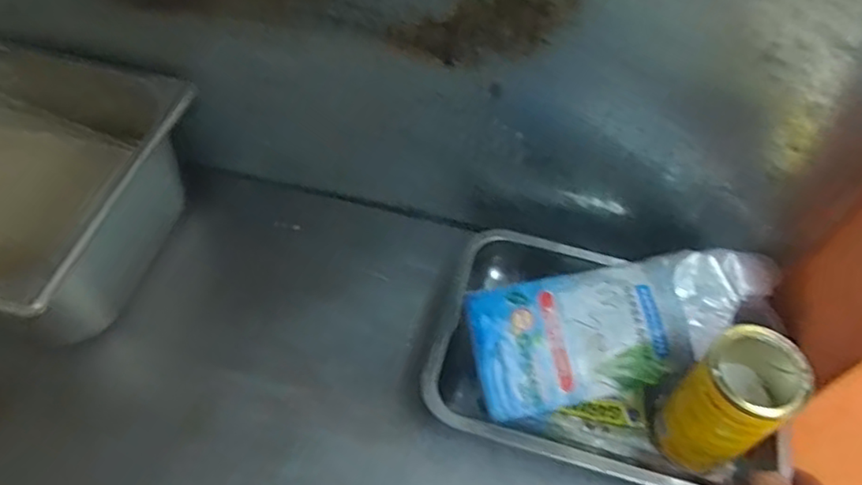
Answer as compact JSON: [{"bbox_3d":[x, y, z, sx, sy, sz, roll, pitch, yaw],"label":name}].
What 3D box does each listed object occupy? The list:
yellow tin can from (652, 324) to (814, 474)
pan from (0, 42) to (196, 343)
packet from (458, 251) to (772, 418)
[{"bbox_3d":[0.239,0.127,0.510,0.079,0.125,0.073,2,55,-3],"label":"yellow tin can"},{"bbox_3d":[-0.410,-0.049,0.591,0.315,0.137,0.256,13,55,5],"label":"pan"},{"bbox_3d":[0.175,0.075,0.559,0.271,0.032,0.112,-10,78,-3],"label":"packet"}]

